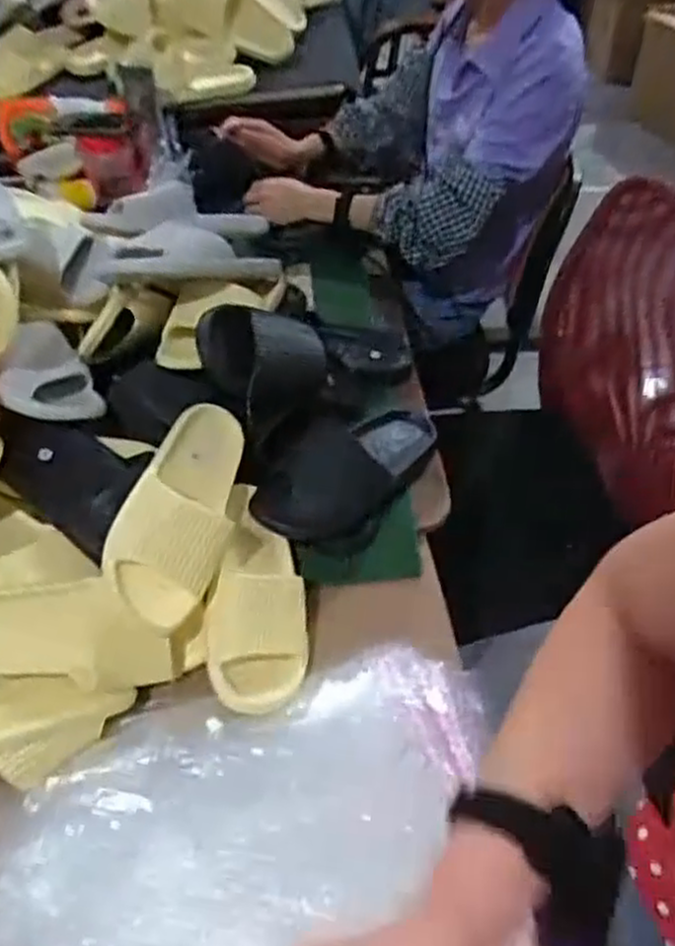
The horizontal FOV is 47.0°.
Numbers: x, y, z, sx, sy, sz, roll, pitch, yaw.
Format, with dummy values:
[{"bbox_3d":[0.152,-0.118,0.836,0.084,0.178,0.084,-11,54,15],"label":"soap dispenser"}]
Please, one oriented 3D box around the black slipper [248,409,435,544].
[{"bbox_3d":[0.014,-0.013,0.930,0.126,0.079,0.277,33,59,27],"label":"black slipper"}]

